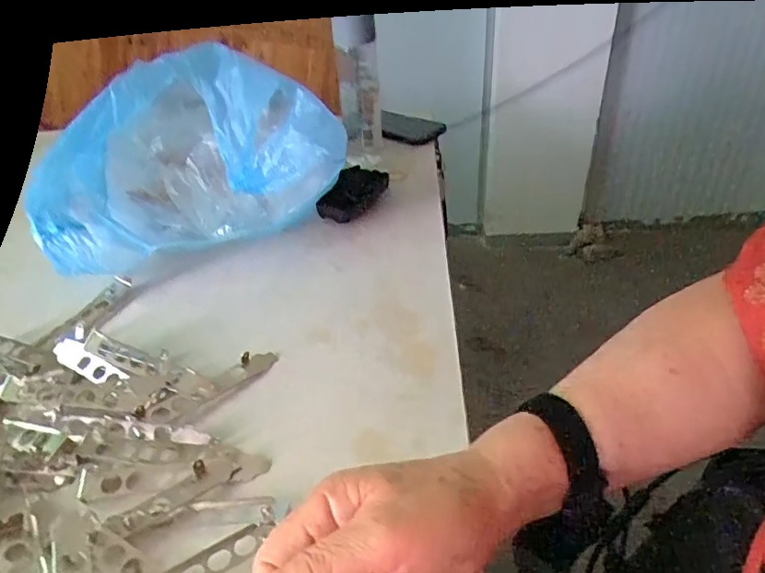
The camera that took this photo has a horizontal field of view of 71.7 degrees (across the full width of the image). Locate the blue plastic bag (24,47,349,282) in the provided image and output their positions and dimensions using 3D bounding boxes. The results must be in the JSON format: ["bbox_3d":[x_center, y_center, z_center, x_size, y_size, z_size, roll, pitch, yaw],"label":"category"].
[{"bbox_3d":[-0.211,-0.140,0.588,0.298,0.170,0.185,-14,37,-14],"label":"blue plastic bag"}]

